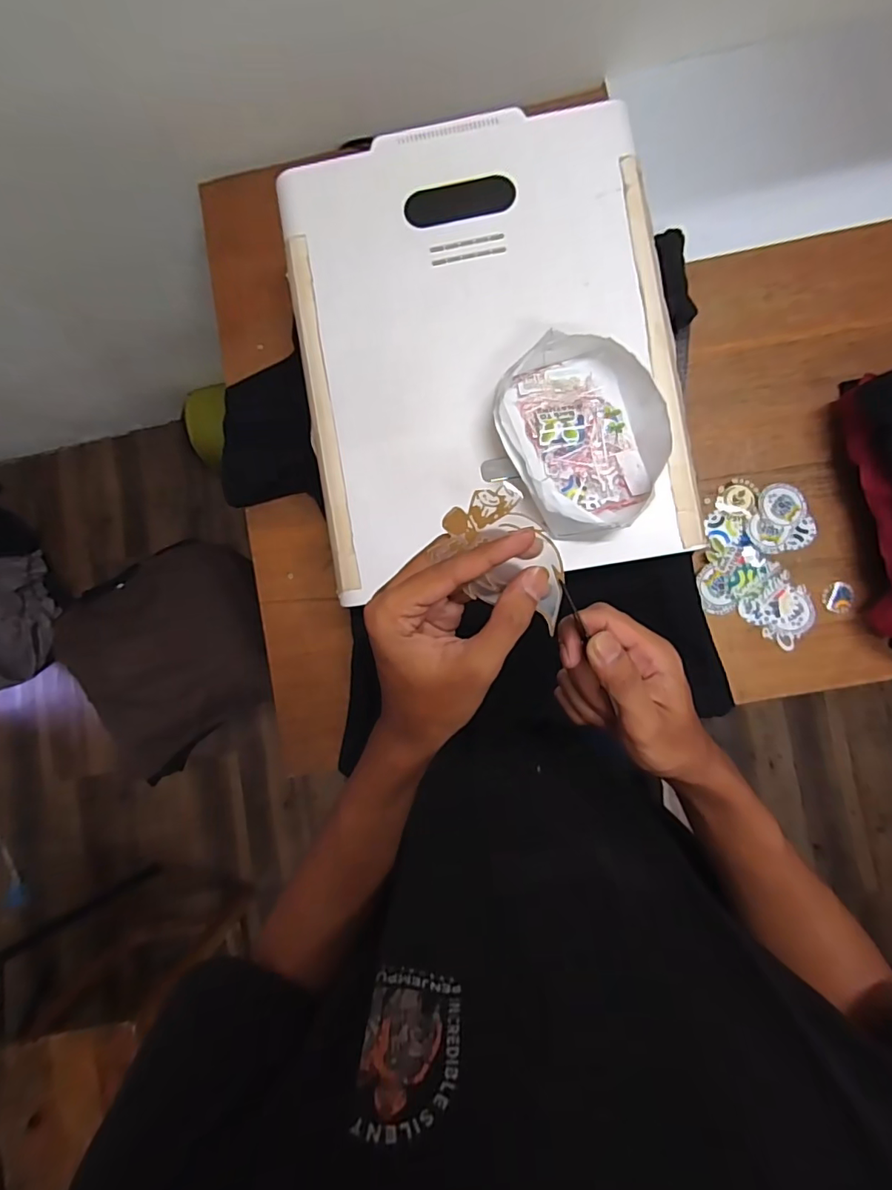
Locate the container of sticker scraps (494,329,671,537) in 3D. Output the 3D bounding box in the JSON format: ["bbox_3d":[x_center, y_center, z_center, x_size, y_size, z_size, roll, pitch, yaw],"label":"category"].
[{"bbox_3d":[0.141,-0.163,0.530,0.154,0.050,0.192,-26,86,3],"label":"container of sticker scraps"}]

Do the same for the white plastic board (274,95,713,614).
[{"bbox_3d":[0.040,-0.271,0.566,0.399,0.020,0.500,-9,88,4],"label":"white plastic board"}]

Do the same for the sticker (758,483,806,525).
[{"bbox_3d":[0.453,-0.123,0.698,0.056,0.004,0.056,-1,85,6],"label":"sticker"}]

